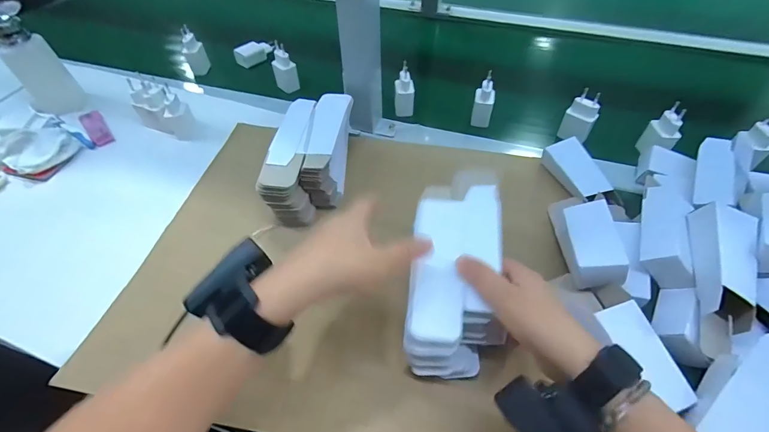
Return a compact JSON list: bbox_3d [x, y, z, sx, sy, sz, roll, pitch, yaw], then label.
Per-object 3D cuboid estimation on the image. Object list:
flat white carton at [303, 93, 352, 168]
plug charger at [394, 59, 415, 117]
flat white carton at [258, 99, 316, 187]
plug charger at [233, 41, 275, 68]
[{"bbox_3d":[-0.071,-0.110,0.459,0.039,0.006,0.138,3,52,3],"label":"flat white carton"},{"bbox_3d":[0.031,-0.199,0.593,0.029,0.082,0.023,-8,52,-6],"label":"plug charger"},{"bbox_3d":[-0.108,-0.094,0.446,0.042,0.011,0.144,8,54,1],"label":"flat white carton"},{"bbox_3d":[-0.253,-0.318,0.726,0.043,0.025,0.069,28,57,21],"label":"plug charger"}]

